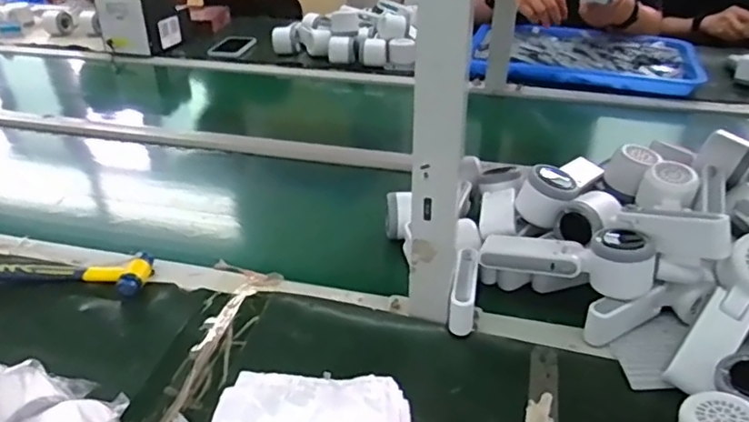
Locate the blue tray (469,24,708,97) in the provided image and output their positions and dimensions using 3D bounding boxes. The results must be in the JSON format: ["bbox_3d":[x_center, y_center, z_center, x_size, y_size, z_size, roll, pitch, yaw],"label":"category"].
[{"bbox_3d":[0.438,-0.321,1.246,0.472,0.053,0.289,8,34,12],"label":"blue tray"}]

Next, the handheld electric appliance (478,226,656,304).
[{"bbox_3d":[0.195,0.037,0.593,0.162,0.055,0.057,14,36,21],"label":"handheld electric appliance"}]

